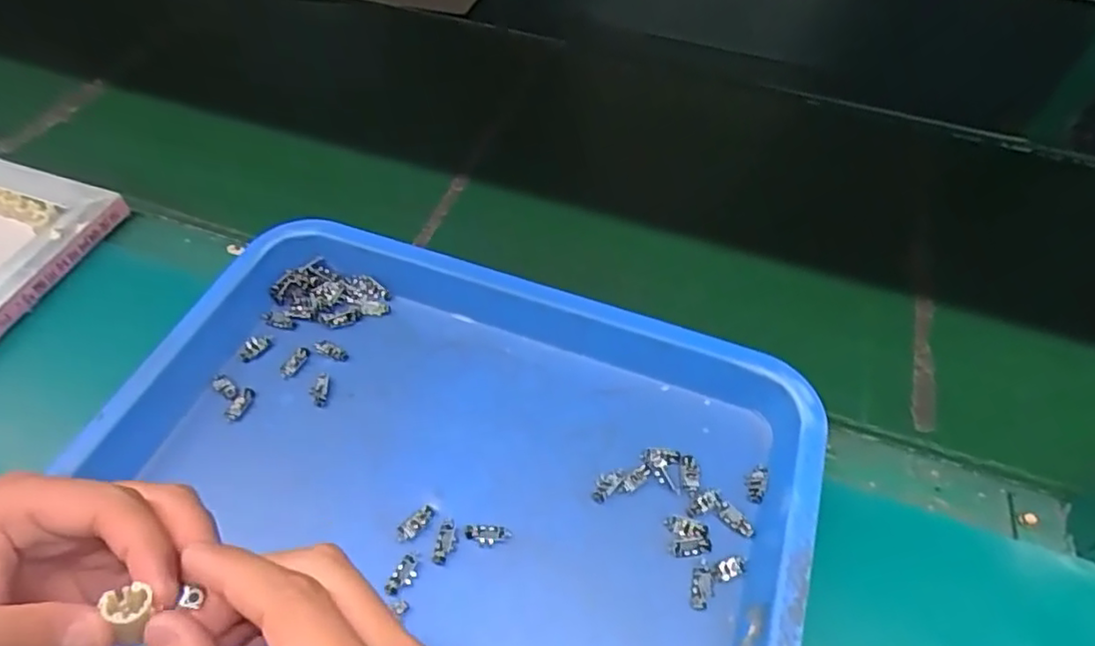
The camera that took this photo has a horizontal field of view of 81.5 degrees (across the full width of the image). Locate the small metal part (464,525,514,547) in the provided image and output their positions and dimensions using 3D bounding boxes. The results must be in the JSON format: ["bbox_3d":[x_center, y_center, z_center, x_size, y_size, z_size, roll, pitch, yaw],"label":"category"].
[{"bbox_3d":[-0.036,0.130,0.387,0.027,0.004,0.012,1,53,-2],"label":"small metal part"}]

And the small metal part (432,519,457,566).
[{"bbox_3d":[-0.061,0.132,0.383,0.011,0.004,0.026,11,53,6],"label":"small metal part"}]

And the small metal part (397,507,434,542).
[{"bbox_3d":[-0.081,0.123,0.390,0.011,0.004,0.026,35,59,22],"label":"small metal part"}]

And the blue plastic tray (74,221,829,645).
[{"bbox_3d":[-0.075,0.112,0.386,0.442,0.041,0.356,19,54,11],"label":"blue plastic tray"}]

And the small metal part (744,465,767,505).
[{"bbox_3d":[0.137,0.105,0.415,0.013,0.005,0.026,15,54,9],"label":"small metal part"}]

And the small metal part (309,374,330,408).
[{"bbox_3d":[-0.162,0.047,0.451,0.012,0.006,0.027,-2,53,-4],"label":"small metal part"}]

